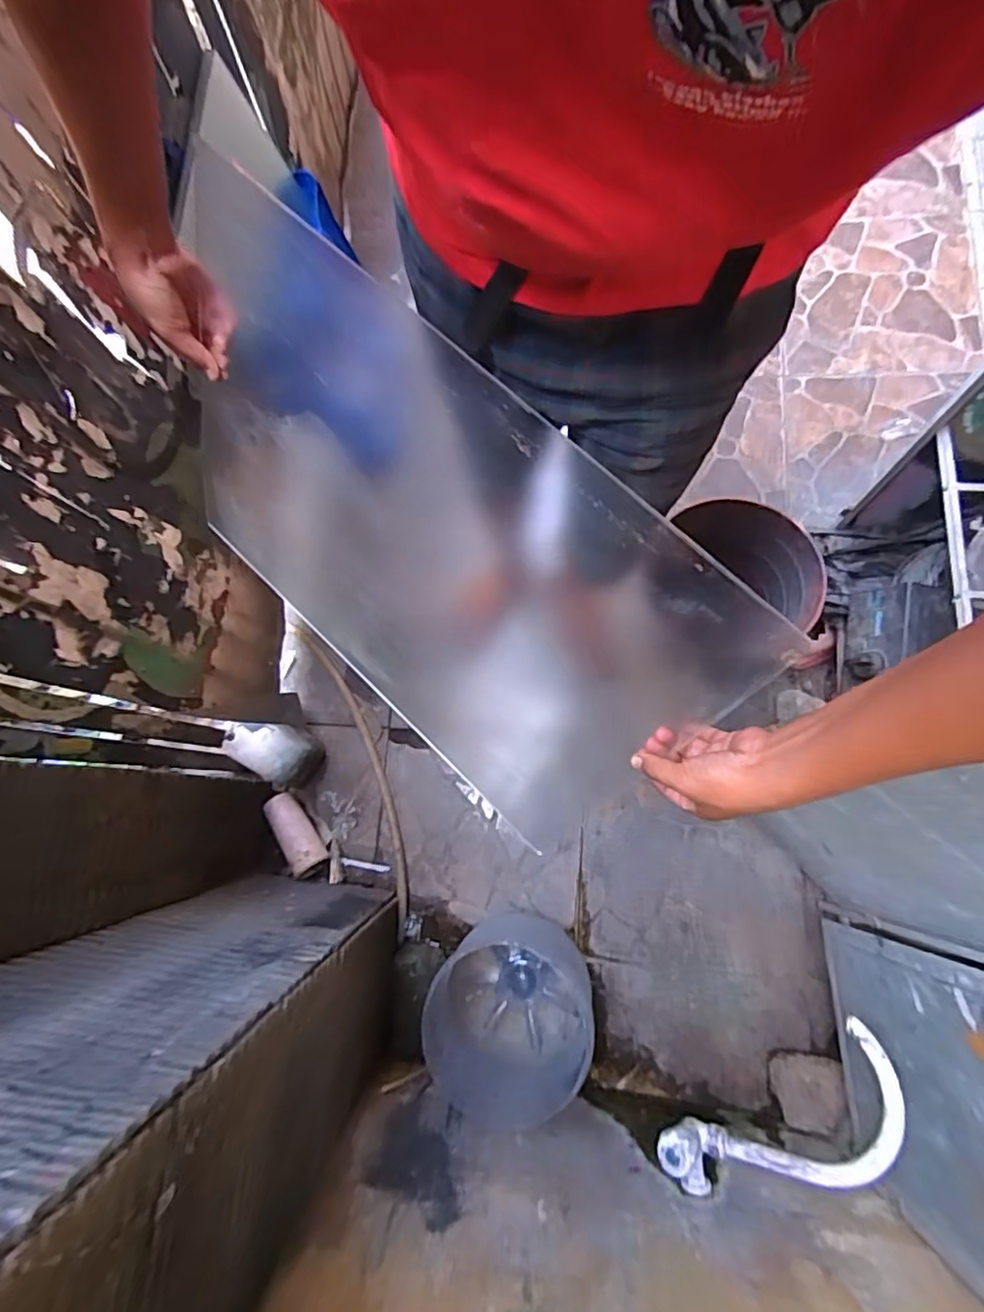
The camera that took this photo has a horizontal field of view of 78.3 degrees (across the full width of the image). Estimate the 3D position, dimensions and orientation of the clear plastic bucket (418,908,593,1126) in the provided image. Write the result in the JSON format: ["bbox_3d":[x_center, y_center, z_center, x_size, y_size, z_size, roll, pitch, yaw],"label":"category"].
[{"bbox_3d":[0.030,0.588,0.993,0.249,0.242,0.253,0,78,2],"label":"clear plastic bucket"}]

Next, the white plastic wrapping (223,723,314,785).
[{"bbox_3d":[-0.438,0.189,1.217,0.165,0.098,0.114,23,79,7],"label":"white plastic wrapping"}]

